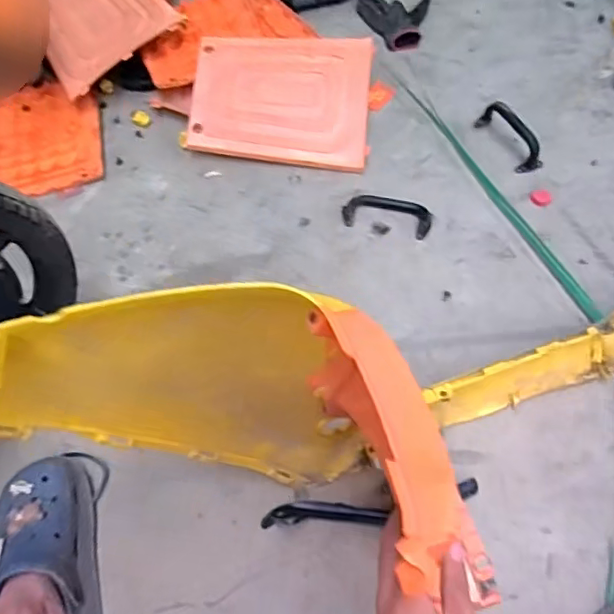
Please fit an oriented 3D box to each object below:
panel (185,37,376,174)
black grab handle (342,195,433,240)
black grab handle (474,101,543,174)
[{"bbox_3d":[-0.048,-0.389,1.040,0.323,0.025,0.244,6,84,-1],"label":"panel"},{"bbox_3d":[0.140,-0.163,0.959,0.148,0.031,0.071,13,62,9],"label":"black grab handle"},{"bbox_3d":[0.374,-0.319,1.018,0.050,0.067,0.158,-22,62,-10],"label":"black grab handle"}]

